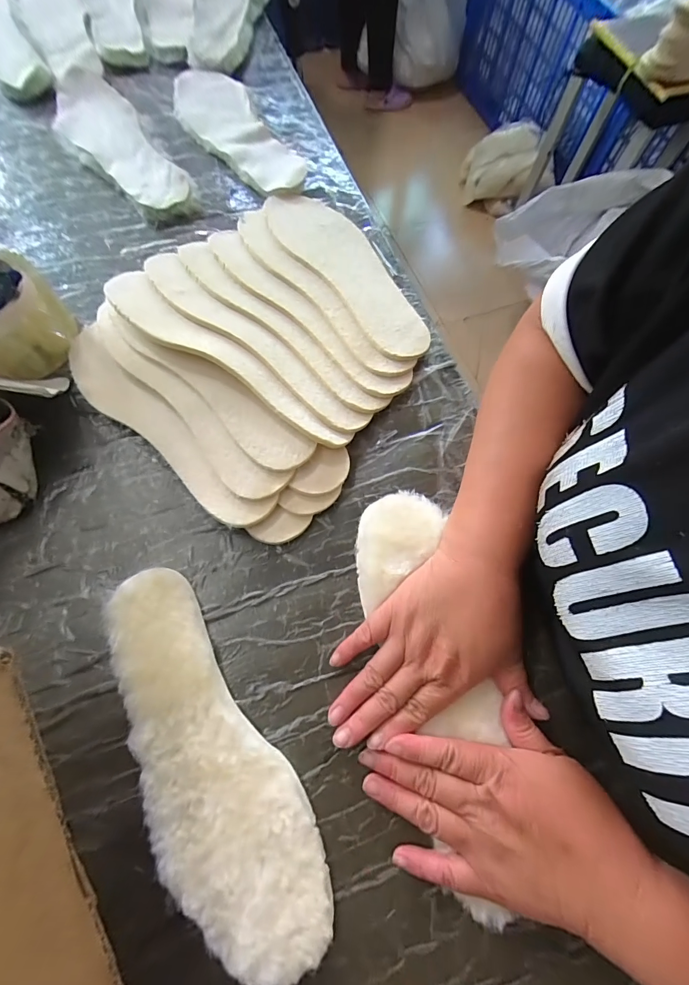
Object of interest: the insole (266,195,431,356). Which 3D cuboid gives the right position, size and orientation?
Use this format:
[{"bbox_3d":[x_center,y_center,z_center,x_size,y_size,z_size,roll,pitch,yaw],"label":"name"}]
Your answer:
[{"bbox_3d":[0.008,-0.254,0.440,0.092,0.016,0.267,-35,74,-14],"label":"insole"}]

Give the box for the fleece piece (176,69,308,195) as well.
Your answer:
[{"bbox_3d":[-0.145,-0.475,0.507,0.093,0.019,0.252,-31,73,-13],"label":"fleece piece"}]

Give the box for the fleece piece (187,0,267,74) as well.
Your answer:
[{"bbox_3d":[-0.169,-0.706,0.577,0.099,0.040,0.246,4,69,-1],"label":"fleece piece"}]

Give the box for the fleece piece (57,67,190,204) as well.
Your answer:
[{"bbox_3d":[-0.284,-0.438,0.487,0.089,0.026,0.271,-34,74,-14],"label":"fleece piece"}]

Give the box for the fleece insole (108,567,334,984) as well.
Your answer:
[{"bbox_3d":[-0.102,0.184,0.282,0.091,0.017,0.268,-30,73,-13],"label":"fleece insole"}]

